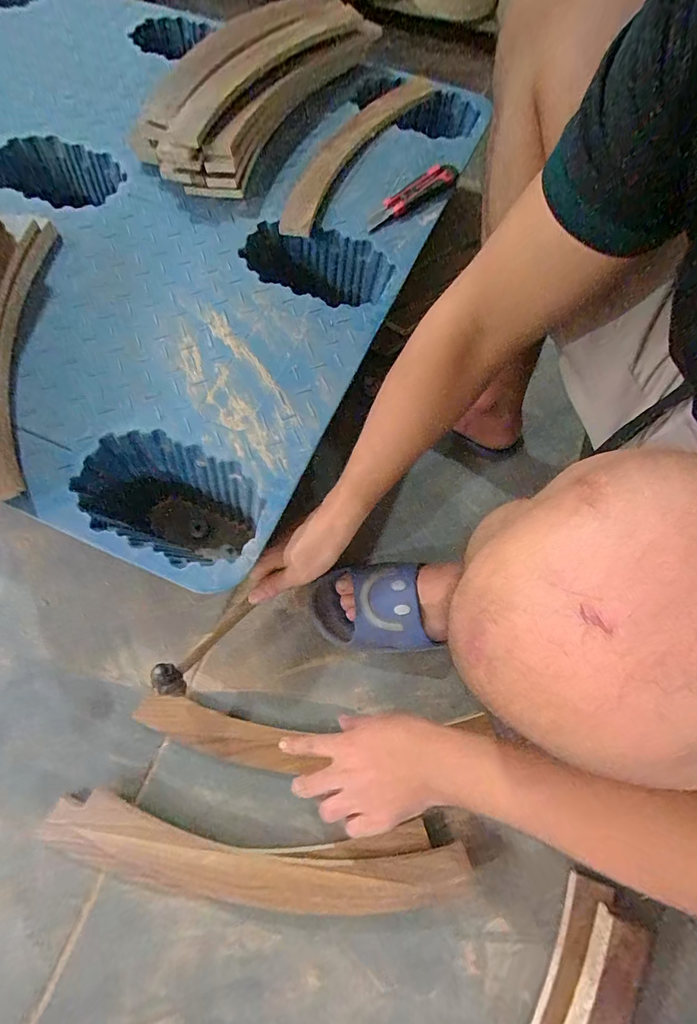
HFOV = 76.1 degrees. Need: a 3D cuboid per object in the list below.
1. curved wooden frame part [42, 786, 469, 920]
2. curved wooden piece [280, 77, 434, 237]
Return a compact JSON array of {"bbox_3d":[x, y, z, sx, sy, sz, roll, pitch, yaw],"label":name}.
[{"bbox_3d":[-0.118,0.391,0.506,0.464,0.043,0.091,6,69,-1],"label":"curved wooden frame part"},{"bbox_3d":[0.008,-0.622,0.754,0.079,0.022,0.459,29,71,8],"label":"curved wooden piece"}]

